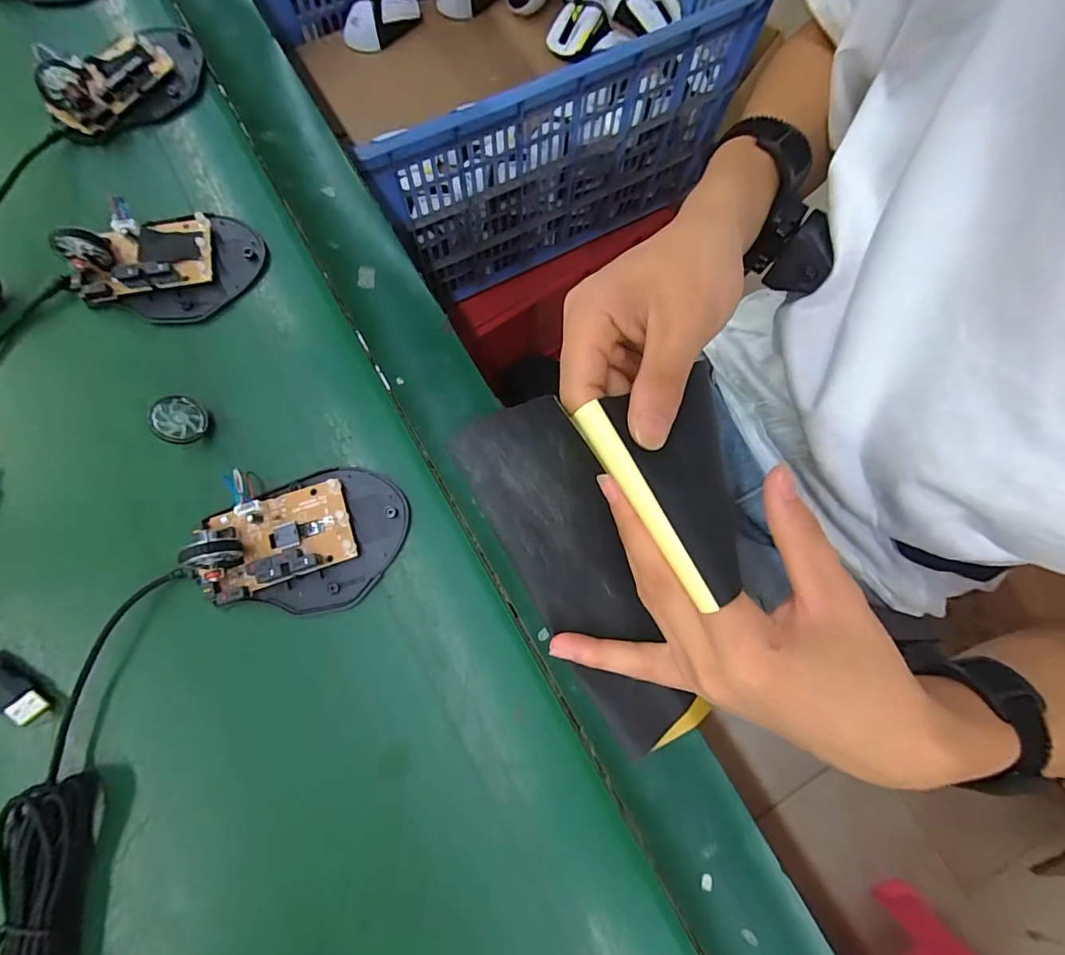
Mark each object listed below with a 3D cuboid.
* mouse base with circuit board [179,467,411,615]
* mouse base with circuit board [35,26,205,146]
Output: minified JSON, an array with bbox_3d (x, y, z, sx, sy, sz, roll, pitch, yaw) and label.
[{"bbox_3d":[-0.117,0.031,0.241,0.098,0.034,0.072,-8,75,-4],"label":"mouse base with circuit board"},{"bbox_3d":[-0.276,-0.274,0.316,0.103,0.027,0.070,-37,79,-11],"label":"mouse base with circuit board"}]

